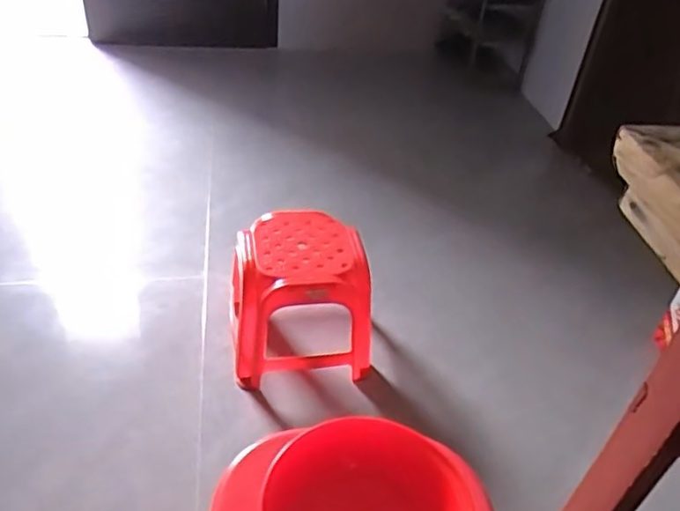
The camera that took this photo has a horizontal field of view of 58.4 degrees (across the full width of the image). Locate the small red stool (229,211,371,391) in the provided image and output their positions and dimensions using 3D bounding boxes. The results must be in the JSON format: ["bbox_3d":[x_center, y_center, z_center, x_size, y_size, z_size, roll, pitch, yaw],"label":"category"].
[{"bbox_3d":[-0.093,0.097,1.321,0.276,0.280,0.270,-4,40,-13],"label":"small red stool"}]

